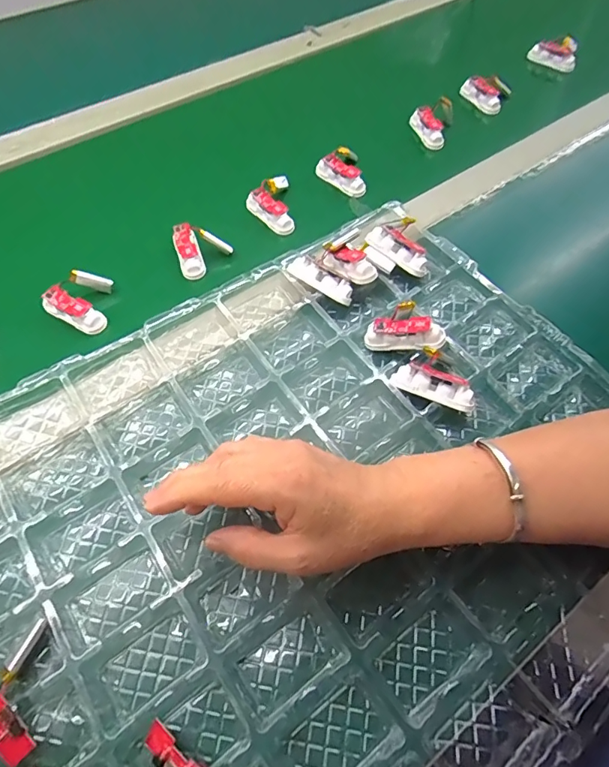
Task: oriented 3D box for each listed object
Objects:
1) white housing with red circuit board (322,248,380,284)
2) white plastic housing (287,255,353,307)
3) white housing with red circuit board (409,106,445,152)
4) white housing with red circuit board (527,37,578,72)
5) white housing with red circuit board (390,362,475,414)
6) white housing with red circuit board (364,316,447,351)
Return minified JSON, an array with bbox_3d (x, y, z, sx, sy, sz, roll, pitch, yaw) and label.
[{"bbox_3d":[0.038,-0.103,0.400,0.054,0.021,0.017,31,57,32],"label":"white housing with red circuit board"},{"bbox_3d":[0.014,-0.089,0.396,0.062,0.012,0.019,35,59,19],"label":"white plastic housing"},{"bbox_3d":[0.144,-0.299,0.544,0.014,0.031,0.058,-23,63,-13],"label":"white housing with red circuit board"},{"bbox_3d":[0.339,-0.449,0.631,0.026,0.032,0.070,-33,66,-17],"label":"white housing with red circuit board"},{"bbox_3d":[0.096,0.002,0.347,0.060,0.017,0.022,20,62,11],"label":"white housing with red circuit board"},{"bbox_3d":[0.079,-0.038,0.369,0.061,0.021,0.018,0,52,20],"label":"white housing with red circuit board"}]

